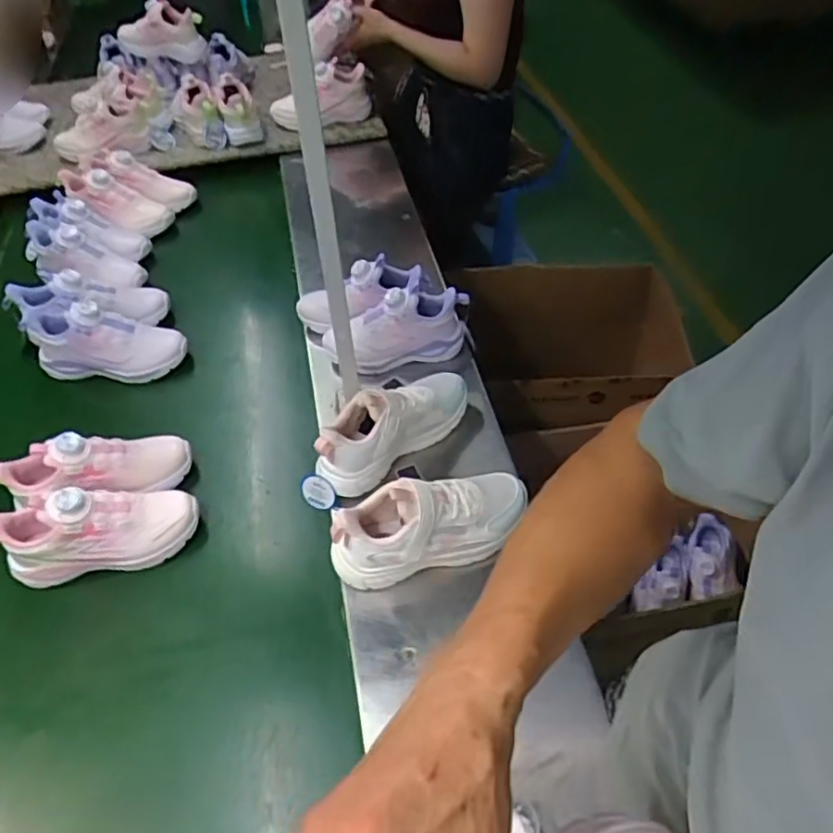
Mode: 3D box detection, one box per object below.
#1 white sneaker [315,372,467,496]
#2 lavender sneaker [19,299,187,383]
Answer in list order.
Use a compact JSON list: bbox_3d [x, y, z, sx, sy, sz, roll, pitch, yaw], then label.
[{"bbox_3d":[-0.025,0.002,0.813,0.230,0.095,0.080,-29,57,-25],"label":"white sneaker"},{"bbox_3d":[-0.477,-0.116,0.972,0.241,0.095,0.075,7,49,-8],"label":"lavender sneaker"}]

